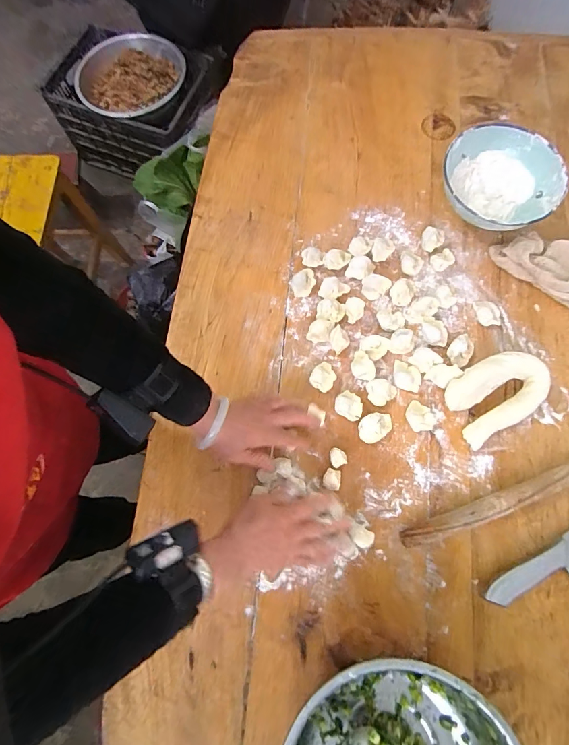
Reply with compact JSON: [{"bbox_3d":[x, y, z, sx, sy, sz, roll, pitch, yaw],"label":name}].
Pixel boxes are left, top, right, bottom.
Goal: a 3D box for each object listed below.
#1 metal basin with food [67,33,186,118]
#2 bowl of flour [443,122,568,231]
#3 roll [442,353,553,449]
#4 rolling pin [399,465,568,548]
[{"bbox_3d":[-0.509,-0.970,1.282,0.343,0.054,0.314,-1,74,2],"label":"metal basin with food"},{"bbox_3d":[0.333,-0.290,0.622,0.172,0.077,0.175,-1,74,2],"label":"bowl of flour"},{"bbox_3d":[0.294,0.029,0.546,0.132,0.041,0.093,-30,75,-6],"label":"roll"},{"bbox_3d":[0.297,0.165,0.518,0.306,0.028,0.026,-21,74,-4],"label":"rolling pin"}]

